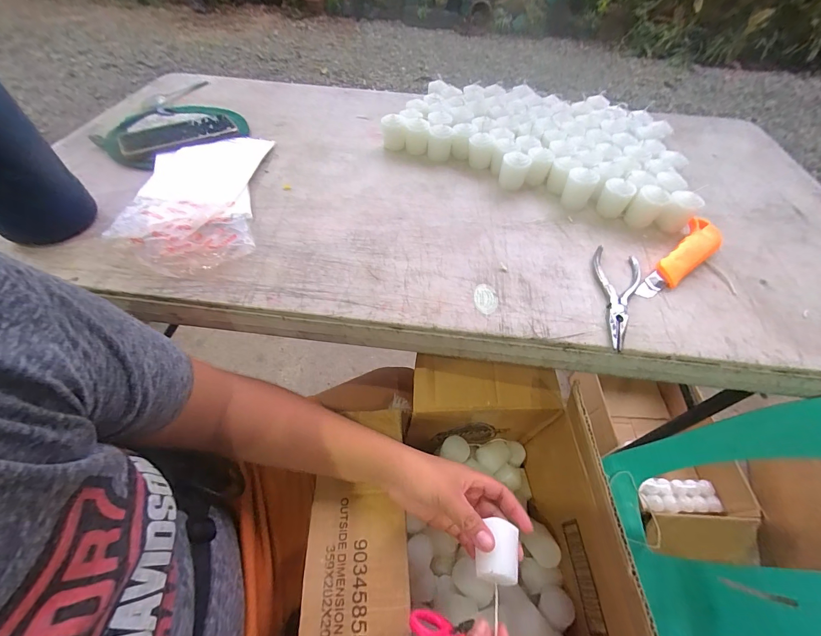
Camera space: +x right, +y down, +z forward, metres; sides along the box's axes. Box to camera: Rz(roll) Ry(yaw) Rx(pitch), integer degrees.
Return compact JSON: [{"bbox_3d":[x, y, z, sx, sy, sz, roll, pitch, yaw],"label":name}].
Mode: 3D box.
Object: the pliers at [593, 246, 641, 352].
[{"bbox_3d":[0.227,-0.027,0.385,0.053,0.010,0.148,21,55,11],"label":"pliers"}]

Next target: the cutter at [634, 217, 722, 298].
[{"bbox_3d":[0.333,-0.072,0.424,0.173,0.021,0.041,-35,63,-25],"label":"cutter"}]

